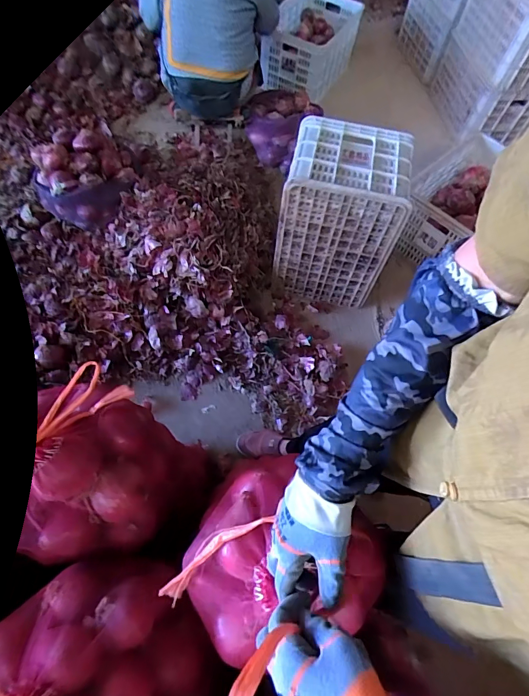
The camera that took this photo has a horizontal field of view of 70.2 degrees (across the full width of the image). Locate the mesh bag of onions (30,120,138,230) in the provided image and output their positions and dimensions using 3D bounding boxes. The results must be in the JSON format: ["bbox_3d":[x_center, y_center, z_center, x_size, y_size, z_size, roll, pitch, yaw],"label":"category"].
[{"bbox_3d":[-0.678,-0.654,1.419,0.360,0.226,0.294,-24,67,-15],"label":"mesh bag of onions"}]

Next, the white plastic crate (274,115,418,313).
[{"bbox_3d":[0.241,-0.427,1.272,0.345,0.494,0.290,12,63,3],"label":"white plastic crate"}]

